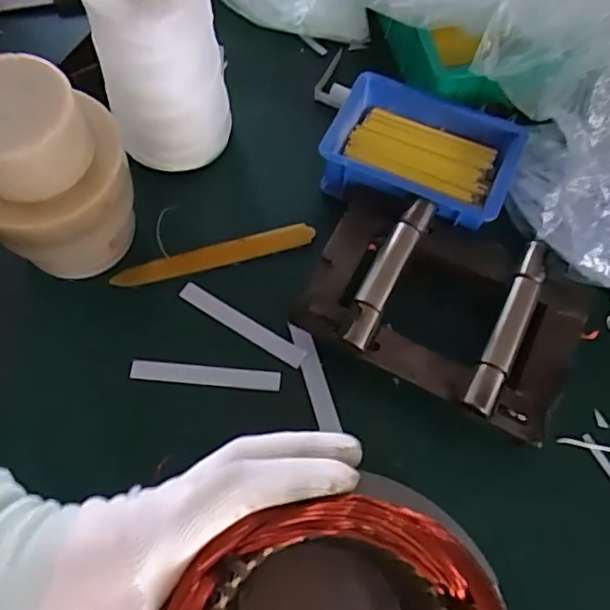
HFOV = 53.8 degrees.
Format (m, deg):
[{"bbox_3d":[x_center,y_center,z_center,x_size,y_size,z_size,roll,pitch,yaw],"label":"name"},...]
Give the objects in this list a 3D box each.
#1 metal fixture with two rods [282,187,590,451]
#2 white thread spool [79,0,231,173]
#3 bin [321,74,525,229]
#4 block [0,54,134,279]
[{"bbox_3d":[0.104,-0.002,0.446,0.194,0.052,0.144,26,70,10],"label":"metal fixture with two rods"},{"bbox_3d":[-0.106,-0.181,0.454,0.086,0.166,0.078,-7,67,-3],"label":"white thread spool"},{"bbox_3d":[0.094,-0.120,0.492,0.146,0.052,0.105,19,68,7],"label":"bin"},{"bbox_3d":[-0.176,-0.082,0.423,0.107,0.150,0.090,-28,71,-13],"label":"block"}]

